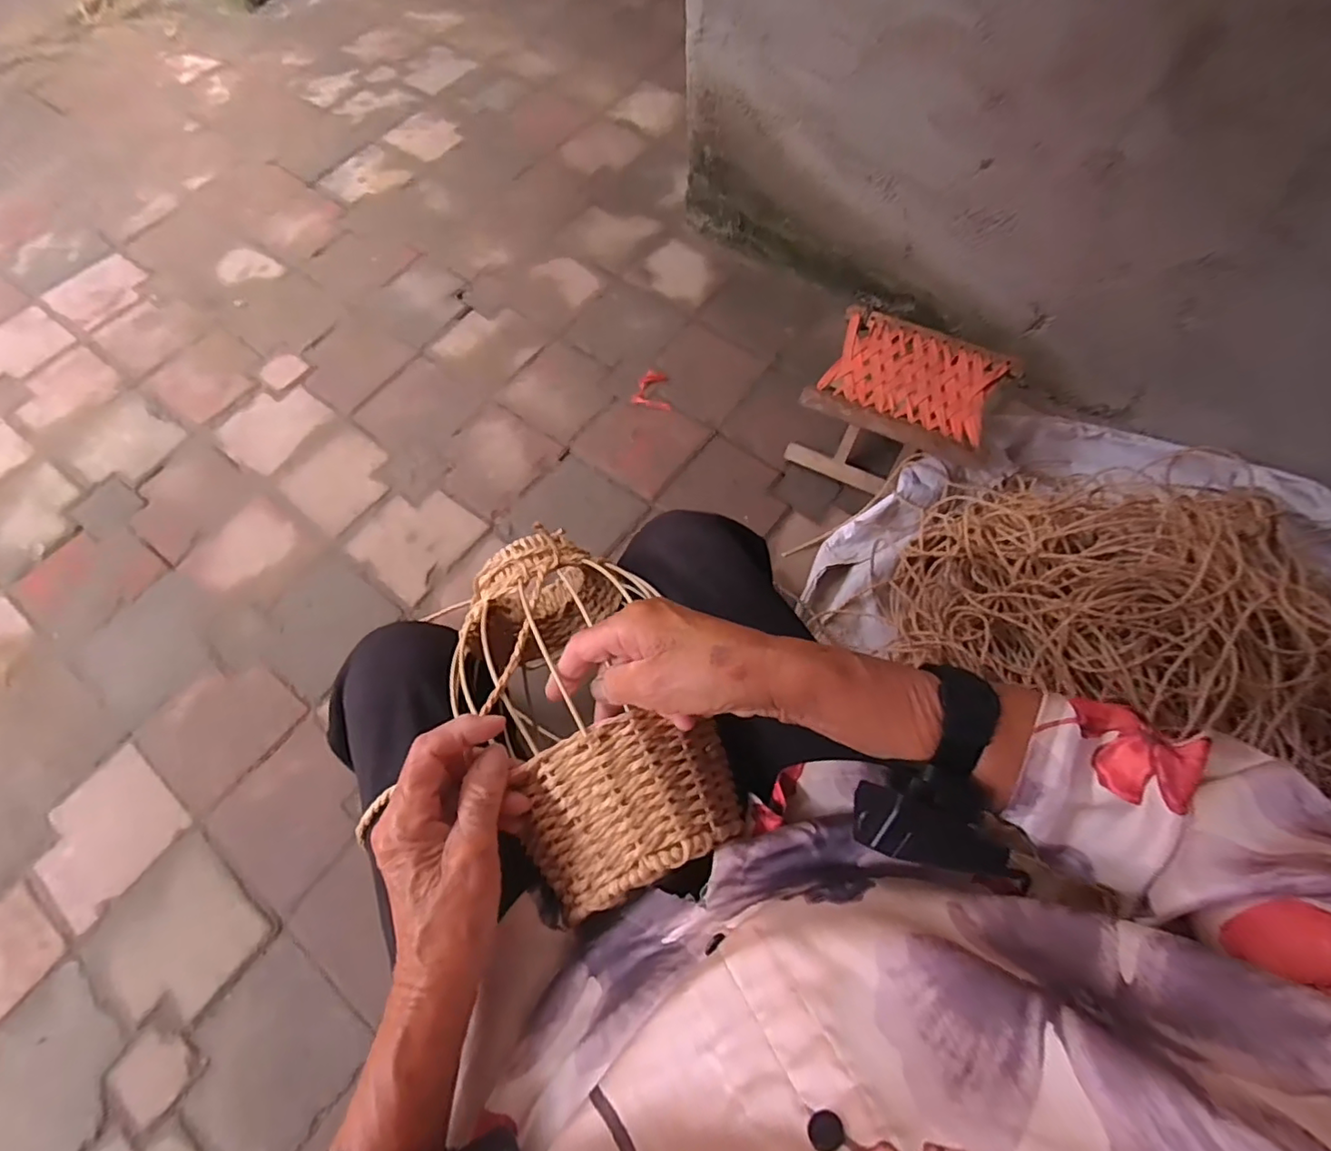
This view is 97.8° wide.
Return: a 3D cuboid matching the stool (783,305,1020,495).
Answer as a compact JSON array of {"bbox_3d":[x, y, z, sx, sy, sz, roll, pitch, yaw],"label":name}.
[{"bbox_3d":[0.383,-0.270,0.999,0.276,0.195,0.240,23,69,10],"label":"stool"}]

